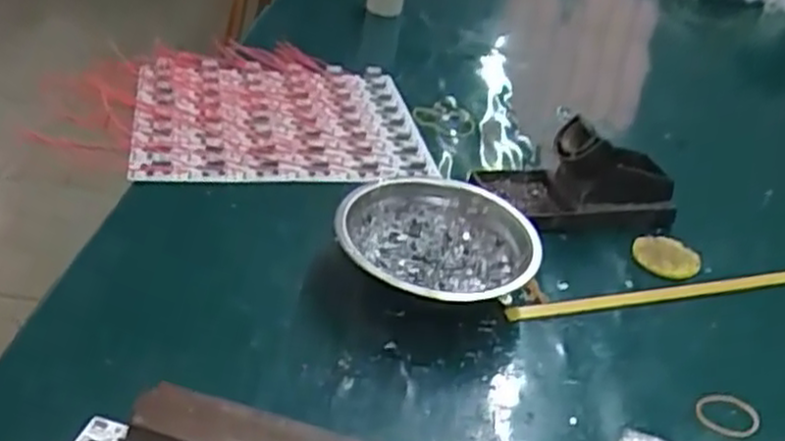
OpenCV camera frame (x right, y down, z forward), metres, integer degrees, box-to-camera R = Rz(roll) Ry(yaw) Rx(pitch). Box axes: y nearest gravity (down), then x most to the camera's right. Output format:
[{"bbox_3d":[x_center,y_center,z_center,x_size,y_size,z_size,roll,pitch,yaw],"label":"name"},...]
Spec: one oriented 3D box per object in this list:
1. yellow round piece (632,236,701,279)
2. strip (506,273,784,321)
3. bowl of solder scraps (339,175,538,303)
[{"bbox_3d":[0.196,0.027,0.541,0.042,0.010,0.043,5,33,-3],"label":"yellow round piece"},{"bbox_3d":[0.214,0.045,0.512,0.297,0.005,0.014,-4,34,-16],"label":"strip"},{"bbox_3d":[0.029,0.017,0.491,0.124,0.044,0.122,5,33,-3],"label":"bowl of solder scraps"}]

